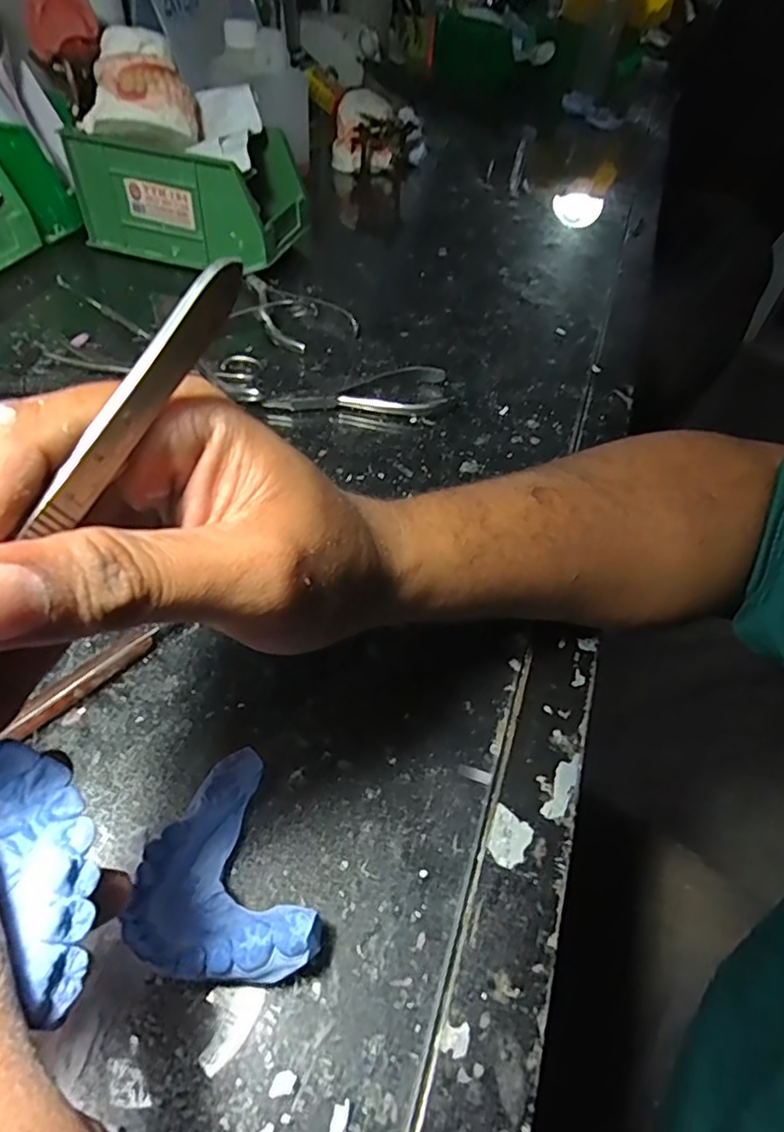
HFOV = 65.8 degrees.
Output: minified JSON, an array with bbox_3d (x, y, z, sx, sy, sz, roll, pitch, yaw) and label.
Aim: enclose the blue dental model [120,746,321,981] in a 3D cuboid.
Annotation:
[{"bbox_3d":[-0.059,0.105,0.202,0.050,0.023,0.068,-17,53,-20],"label":"blue dental model"}]

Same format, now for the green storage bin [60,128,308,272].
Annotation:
[{"bbox_3d":[-0.167,-0.322,0.523,0.166,0.085,0.098,15,49,7],"label":"green storage bin"}]

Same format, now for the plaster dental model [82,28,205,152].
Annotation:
[{"bbox_3d":[-0.193,-0.364,0.465,0.081,0.062,0.059,2,49,-4],"label":"plaster dental model"}]

